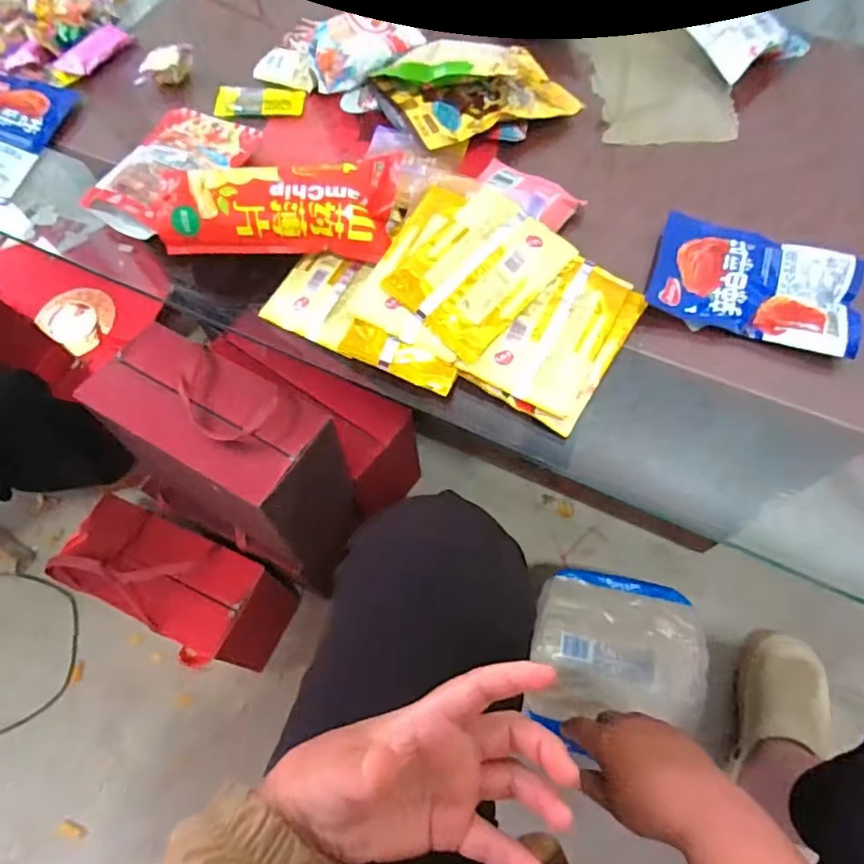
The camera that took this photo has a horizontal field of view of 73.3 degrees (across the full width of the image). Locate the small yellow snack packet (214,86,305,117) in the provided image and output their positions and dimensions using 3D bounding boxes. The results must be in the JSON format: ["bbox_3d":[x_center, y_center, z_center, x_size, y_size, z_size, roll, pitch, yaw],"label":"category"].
[{"bbox_3d":[-0.197,-0.377,0.660,0.100,0.018,0.030,2,64,4],"label":"small yellow snack packet"}]

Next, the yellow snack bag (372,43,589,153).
[{"bbox_3d":[0.053,-0.366,0.598,0.184,0.066,0.110,-23,79,-17],"label":"yellow snack bag"}]

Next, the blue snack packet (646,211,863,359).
[{"bbox_3d":[0.287,-0.135,0.512,0.169,0.022,0.112,18,66,11],"label":"blue snack packet"}]

